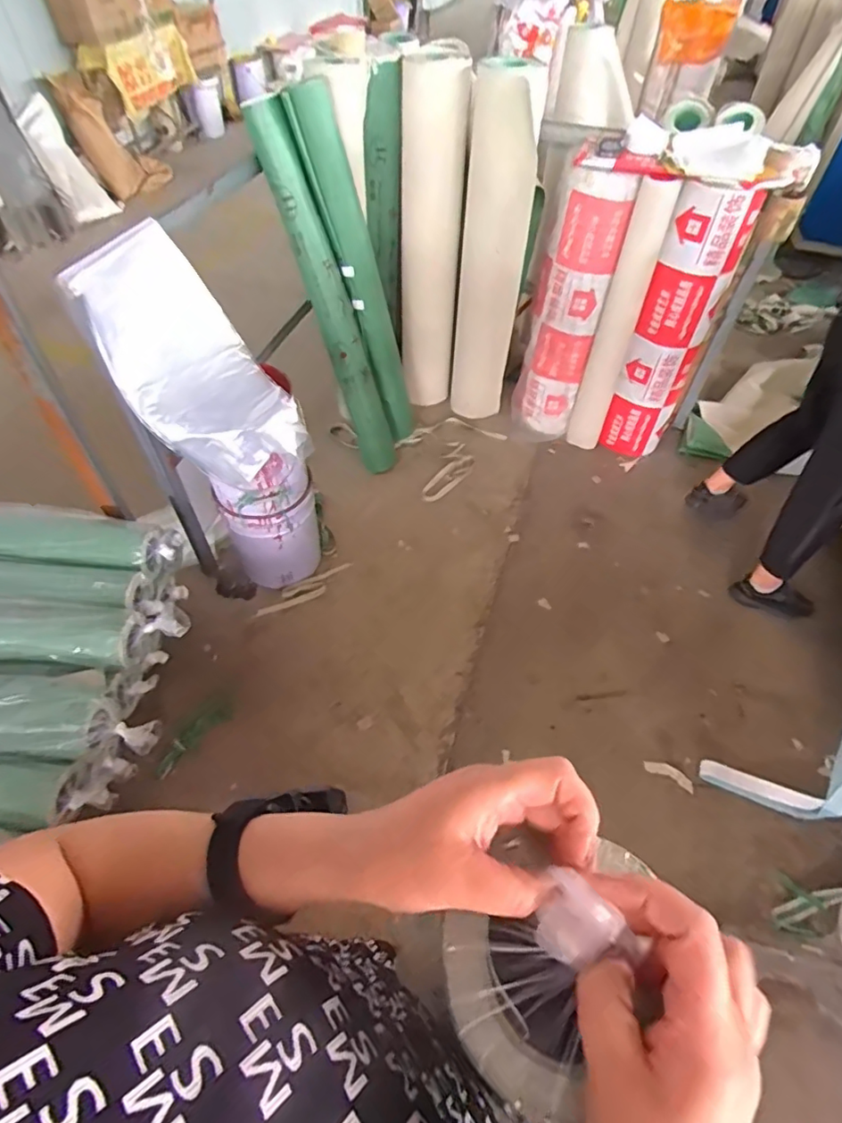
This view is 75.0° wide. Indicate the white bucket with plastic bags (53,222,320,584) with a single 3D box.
[{"bbox_3d":[-0.491,-0.295,1.470,0.326,0.956,0.283,-25,57,-19],"label":"white bucket with plastic bags"}]

